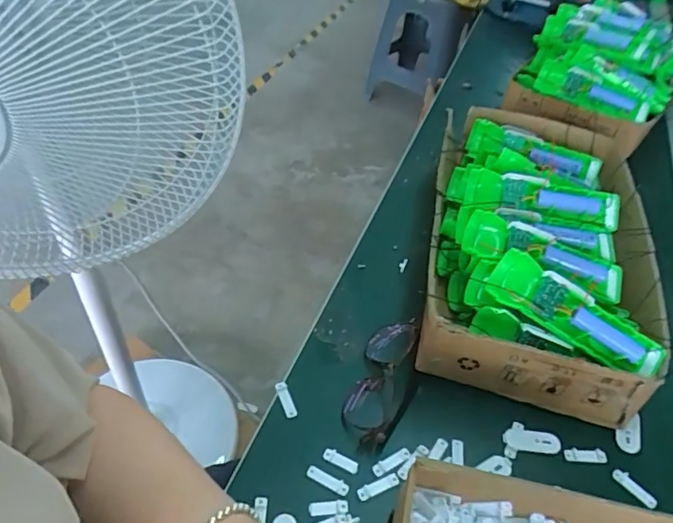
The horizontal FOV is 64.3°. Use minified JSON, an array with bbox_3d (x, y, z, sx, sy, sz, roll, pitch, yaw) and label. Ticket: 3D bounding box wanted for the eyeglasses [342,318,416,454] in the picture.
[{"bbox_3d":[0.041,0.112,0.517,0.042,0.026,0.138,17,45,10],"label":"eyeglasses"}]

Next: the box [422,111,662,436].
[{"bbox_3d":[0.221,-0.027,0.614,0.224,0.113,0.381,13,45,6],"label":"box"}]

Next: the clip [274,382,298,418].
[{"bbox_3d":[-0.047,0.130,0.504,0.011,0.004,0.038,-15,48,-20],"label":"clip"}]

